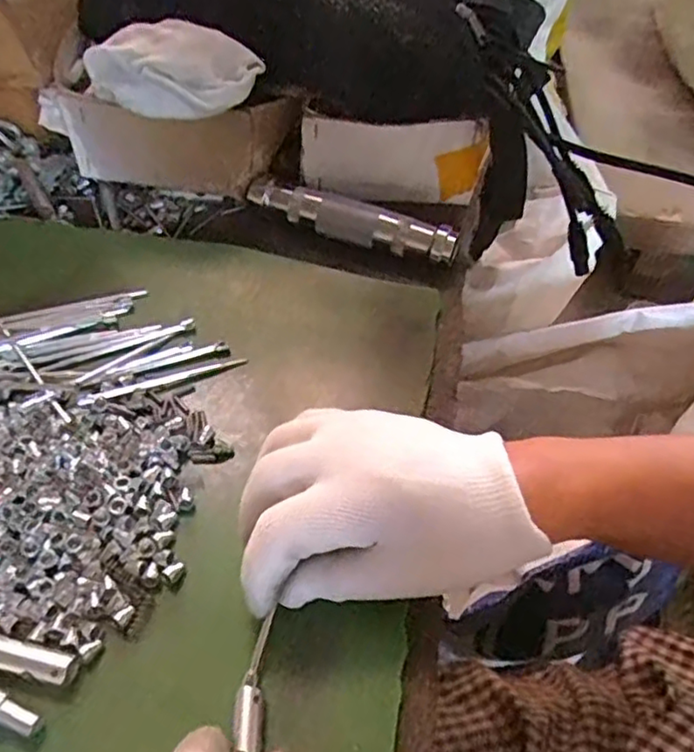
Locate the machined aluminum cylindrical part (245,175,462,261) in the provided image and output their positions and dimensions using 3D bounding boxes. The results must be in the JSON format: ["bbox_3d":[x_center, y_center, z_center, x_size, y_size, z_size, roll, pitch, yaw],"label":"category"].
[{"bbox_3d":[0.001,-0.102,0.422,0.141,0.020,0.020,19,54,10],"label":"machined aluminum cylindrical part"}]

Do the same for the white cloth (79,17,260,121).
[{"bbox_3d":[-0.102,-0.182,0.382,0.100,0.034,0.047,0,52,-4],"label":"white cloth"}]

